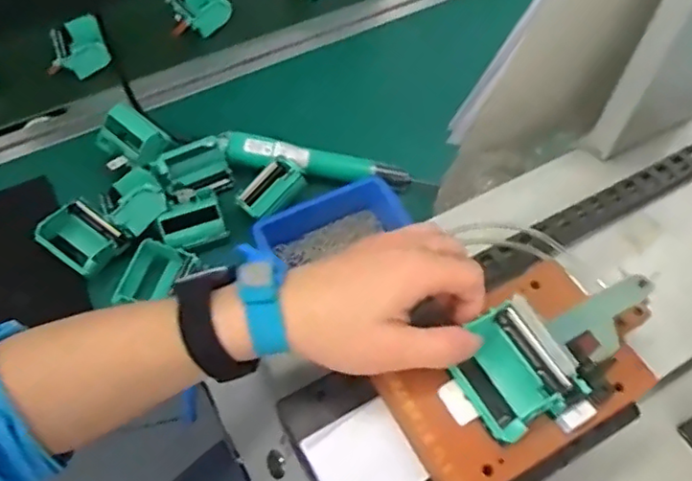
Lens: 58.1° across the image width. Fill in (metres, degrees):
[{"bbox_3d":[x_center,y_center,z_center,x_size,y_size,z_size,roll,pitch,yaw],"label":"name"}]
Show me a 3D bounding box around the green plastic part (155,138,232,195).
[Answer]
[{"bbox_3d":[-0.163,-0.075,0.672,0.072,0.059,0.028,-27,29,-18],"label":"green plastic part"}]

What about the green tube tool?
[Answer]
[{"bbox_3d":[-0.030,-0.087,0.678,0.198,0.035,0.035,7,58,2],"label":"green tube tool"}]

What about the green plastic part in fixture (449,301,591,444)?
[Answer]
[{"bbox_3d":[0.096,0.079,0.371,0.056,0.028,0.068,-26,63,-17],"label":"green plastic part in fixture"}]

